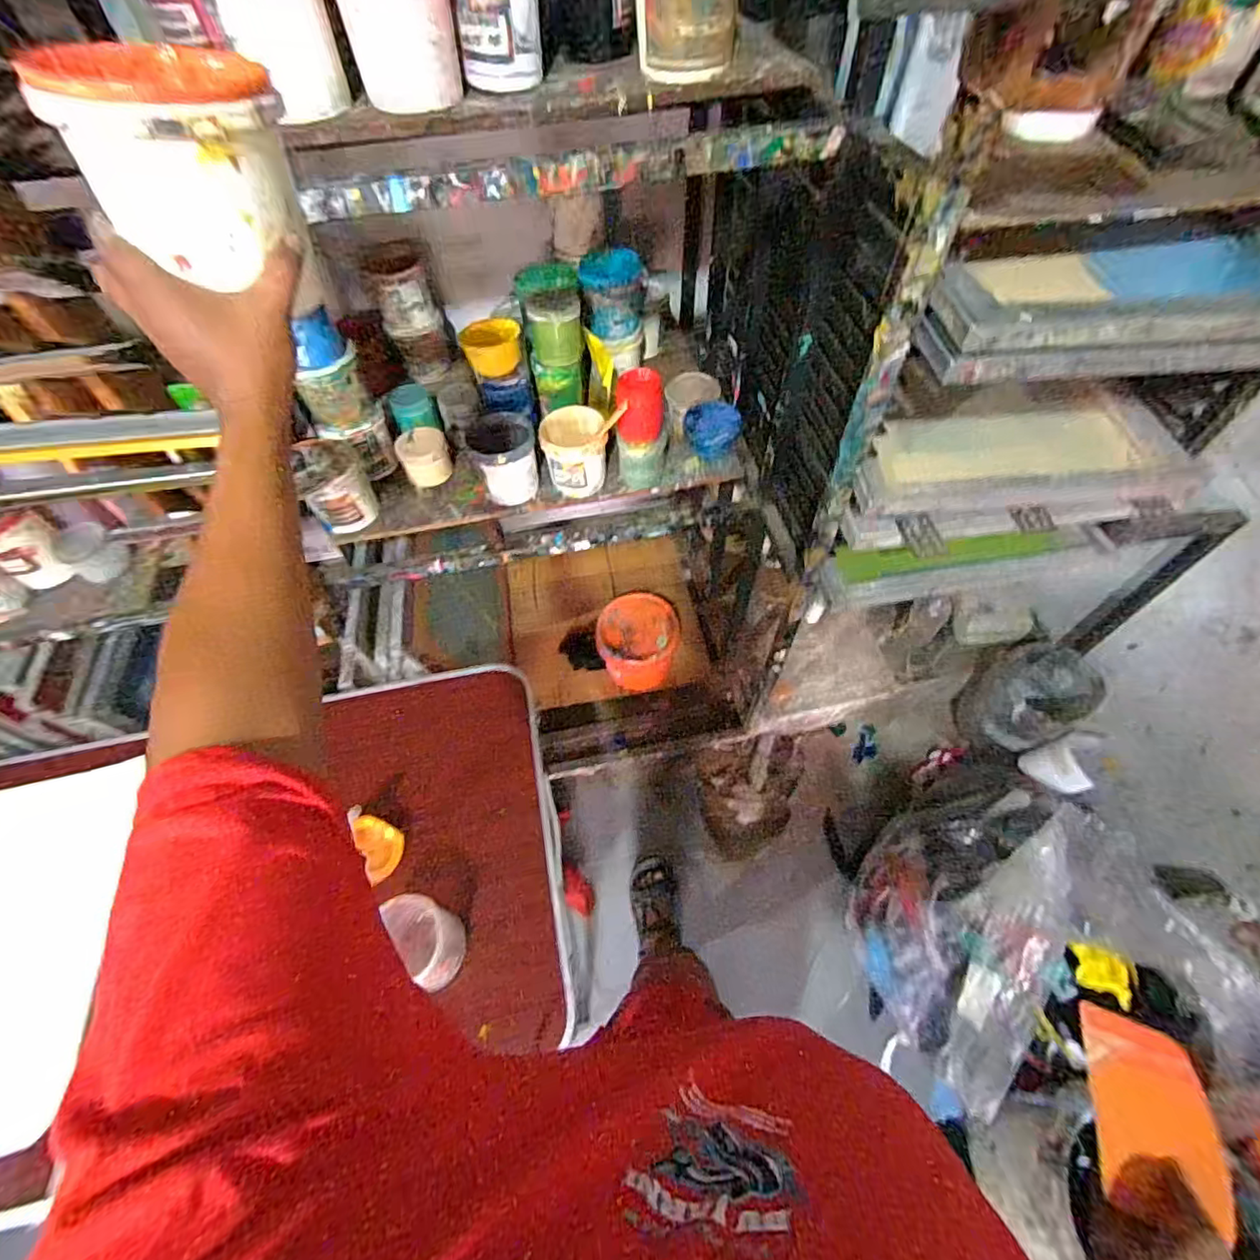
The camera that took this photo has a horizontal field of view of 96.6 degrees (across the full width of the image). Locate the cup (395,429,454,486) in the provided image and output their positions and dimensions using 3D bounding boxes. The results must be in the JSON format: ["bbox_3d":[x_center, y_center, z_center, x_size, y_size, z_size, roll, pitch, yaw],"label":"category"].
[{"bbox_3d":[-0.415,-0.348,1.144,0.098,0.081,0.102,-21,59,-12],"label":"cup"}]

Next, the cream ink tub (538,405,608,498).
[{"bbox_3d":[-0.104,-0.351,1.093,0.127,0.136,0.118,-8,57,-4],"label":"cream ink tub"}]

